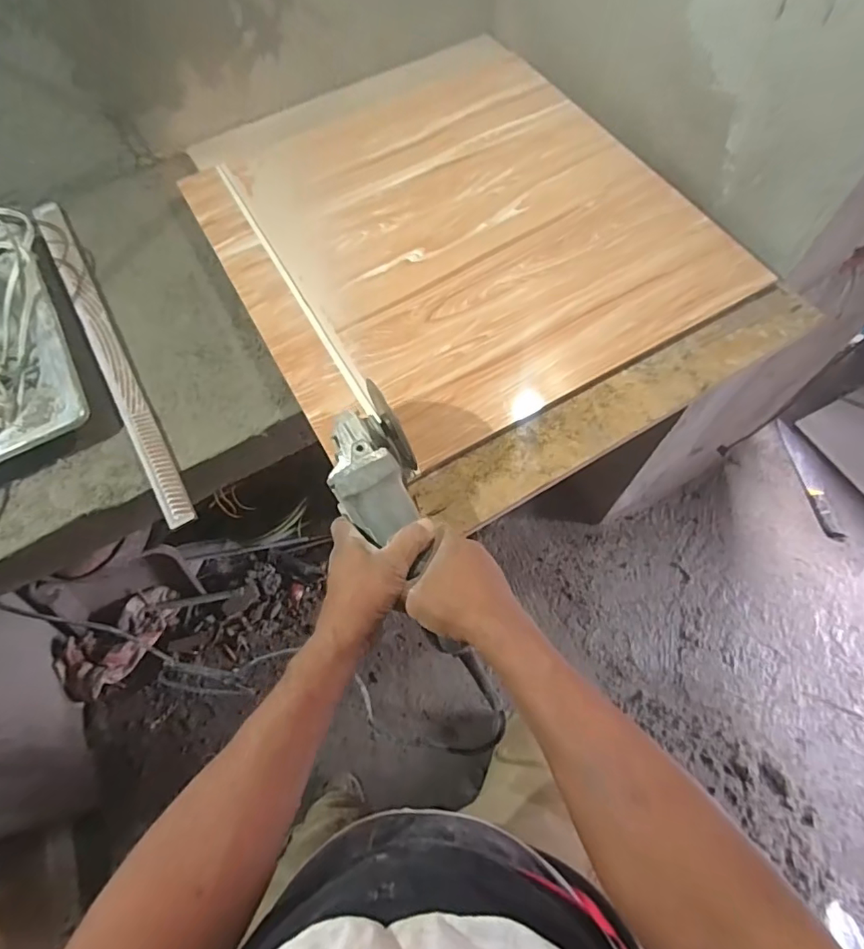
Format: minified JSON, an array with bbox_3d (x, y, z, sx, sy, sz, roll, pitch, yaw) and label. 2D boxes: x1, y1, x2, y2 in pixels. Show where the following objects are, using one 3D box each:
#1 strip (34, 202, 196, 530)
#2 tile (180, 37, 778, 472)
[{"bbox_3d":[-0.432,-0.180,0.676,0.034,0.011,0.598,-30,66,-13],"label":"strip"},{"bbox_3d":[0.009,-0.366,0.721,0.575,0.015,0.650,-28,66,-11],"label":"tile"}]

